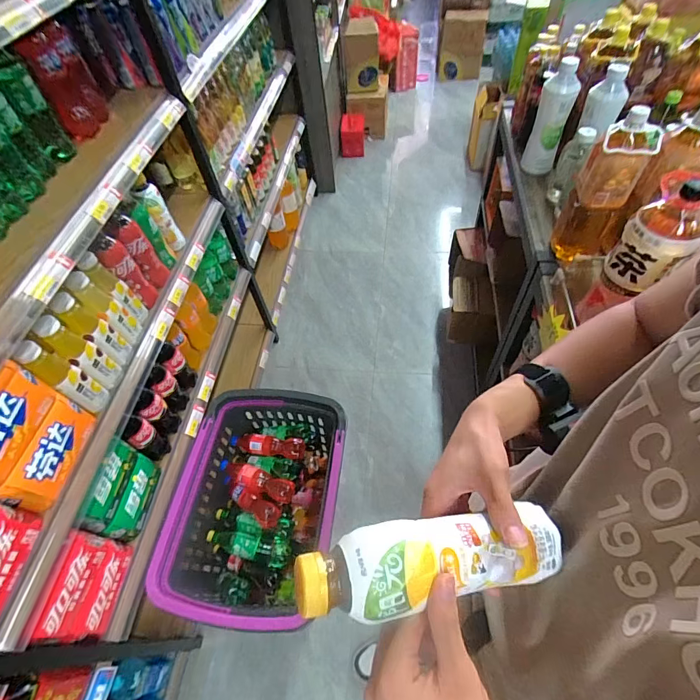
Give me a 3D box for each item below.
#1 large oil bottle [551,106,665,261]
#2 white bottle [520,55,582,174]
[{"bbox_3d":[0.523,-0.334,0.826,0.093,0.282,0.102,-4,55,2],"label":"large oil bottle"},{"bbox_3d":[0.557,-0.633,1.079,0.091,0.252,0.082,21,59,18],"label":"white bottle"}]

